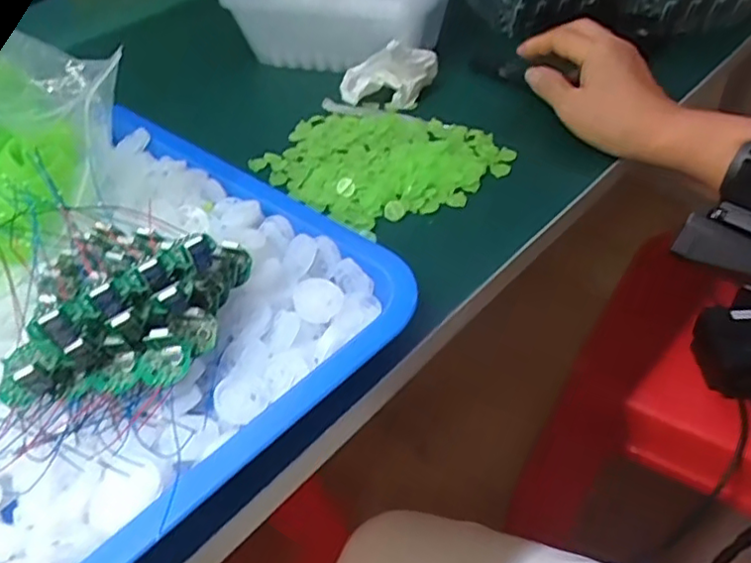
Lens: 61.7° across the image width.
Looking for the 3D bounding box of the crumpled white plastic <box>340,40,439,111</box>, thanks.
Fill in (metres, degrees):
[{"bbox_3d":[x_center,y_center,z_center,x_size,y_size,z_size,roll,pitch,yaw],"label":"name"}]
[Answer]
[{"bbox_3d":[0.008,-0.180,0.532,0.083,0.049,0.051,6,44,12],"label":"crumpled white plastic"}]

